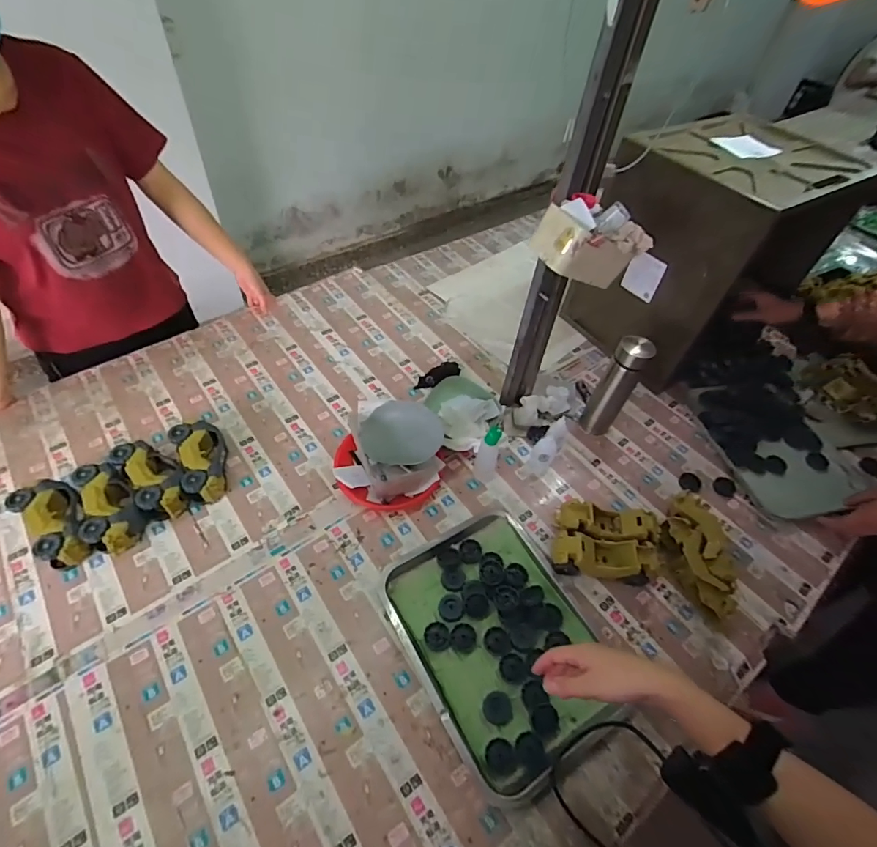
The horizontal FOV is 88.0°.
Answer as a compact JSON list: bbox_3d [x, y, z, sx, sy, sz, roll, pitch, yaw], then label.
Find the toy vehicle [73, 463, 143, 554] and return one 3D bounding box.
[{"bbox_3d":[-0.550,0.142,0.763,0.082,0.062,0.165,-30,59,-24],"label":"toy vehicle"}]

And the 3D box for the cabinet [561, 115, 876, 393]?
[{"bbox_3d":[0.594,-0.406,1.040,0.437,0.409,0.349,-27,58,-23],"label":"cabinet"}]

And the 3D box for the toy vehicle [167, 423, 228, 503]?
[{"bbox_3d":[-0.426,0.066,0.828,0.081,0.068,0.165,-23,56,-20],"label":"toy vehicle"}]

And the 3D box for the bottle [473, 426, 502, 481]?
[{"bbox_3d":[0.089,0.054,0.822,0.037,0.148,0.033,11,52,5],"label":"bottle"}]

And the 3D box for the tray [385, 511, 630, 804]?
[{"bbox_3d":[0.094,0.315,0.687,0.260,0.025,0.337,-21,56,-19],"label":"tray"}]

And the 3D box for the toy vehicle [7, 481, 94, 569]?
[{"bbox_3d":[-0.624,0.158,0.746,0.164,0.061,0.084,37,58,23],"label":"toy vehicle"}]

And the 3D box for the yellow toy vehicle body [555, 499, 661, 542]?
[{"bbox_3d":[0.288,0.175,0.784,0.170,0.063,0.061,7,51,2],"label":"yellow toy vehicle body"}]

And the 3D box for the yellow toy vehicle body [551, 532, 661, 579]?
[{"bbox_3d":[0.273,0.221,0.748,0.175,0.062,0.057,6,51,1],"label":"yellow toy vehicle body"}]

